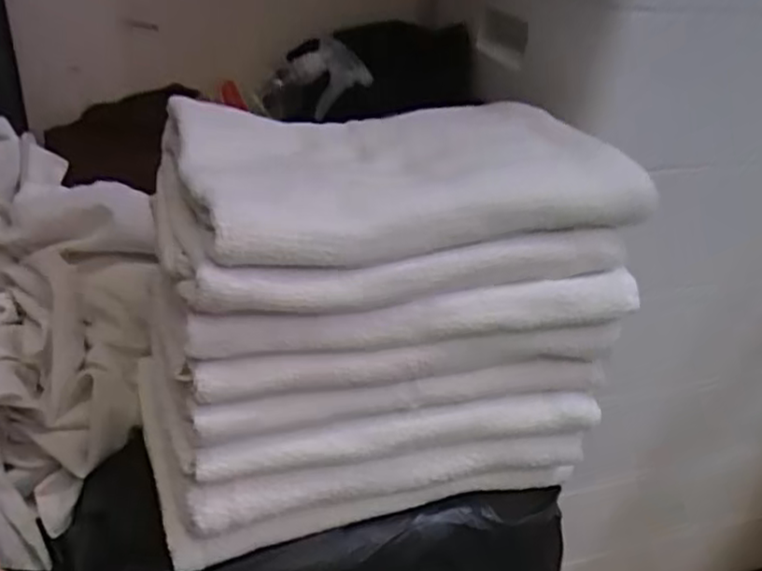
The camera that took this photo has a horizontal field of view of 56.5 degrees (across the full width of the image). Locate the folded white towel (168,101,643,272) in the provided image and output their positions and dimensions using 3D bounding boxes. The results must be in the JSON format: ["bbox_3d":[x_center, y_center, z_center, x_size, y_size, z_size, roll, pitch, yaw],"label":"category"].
[{"bbox_3d":[0.002,-0.089,0.527,0.310,0.045,0.214,-8,33,-21],"label":"folded white towel"}]

